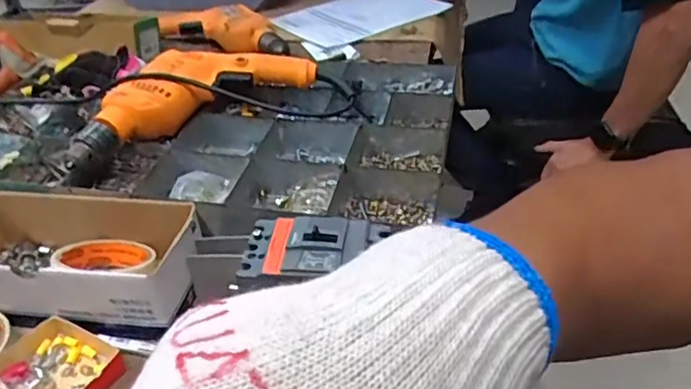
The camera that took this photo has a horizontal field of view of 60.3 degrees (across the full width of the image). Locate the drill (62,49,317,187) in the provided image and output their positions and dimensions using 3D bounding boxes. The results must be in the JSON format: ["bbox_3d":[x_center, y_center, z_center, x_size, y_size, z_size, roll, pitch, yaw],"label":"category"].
[{"bbox_3d":[-0.200,-0.118,0.736,0.321,0.080,0.110,-26,42,-24],"label":"drill"}]

